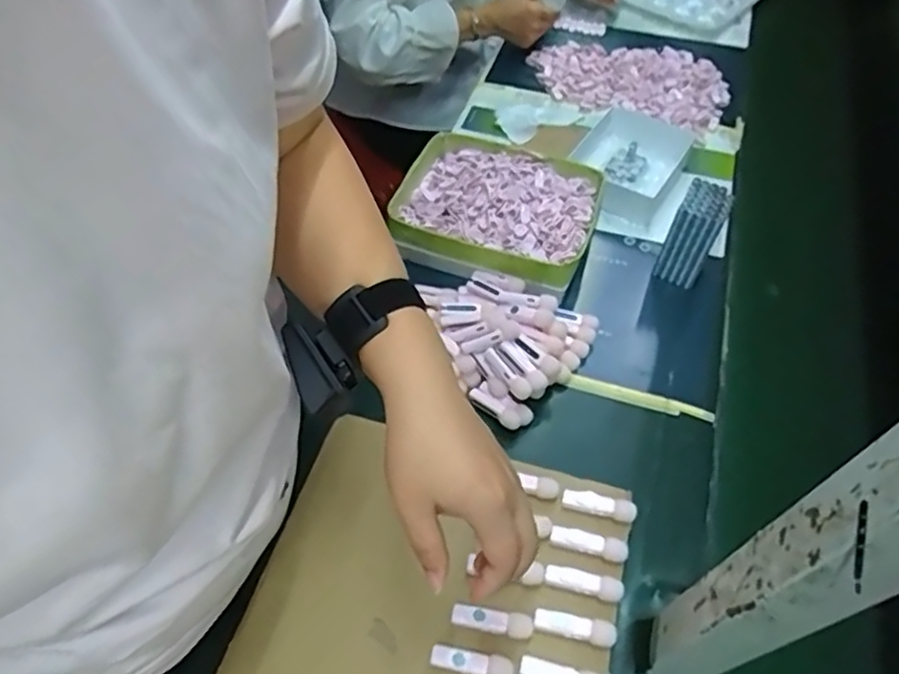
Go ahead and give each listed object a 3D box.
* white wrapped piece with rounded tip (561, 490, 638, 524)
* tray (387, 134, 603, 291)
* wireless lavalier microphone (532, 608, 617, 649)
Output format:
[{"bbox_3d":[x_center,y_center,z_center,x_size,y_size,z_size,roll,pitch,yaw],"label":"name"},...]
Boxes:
[{"bbox_3d":[0.135,0.151,0.589,0.065,0.010,0.019,16,56,7],"label":"white wrapped piece with rounded tip"},{"bbox_3d":[0.052,-0.161,0.814,0.242,0.060,0.197,22,57,11],"label":"tray"},{"bbox_3d":[0.100,0.234,0.528,0.066,0.011,0.017,13,55,6],"label":"wireless lavalier microphone"}]

